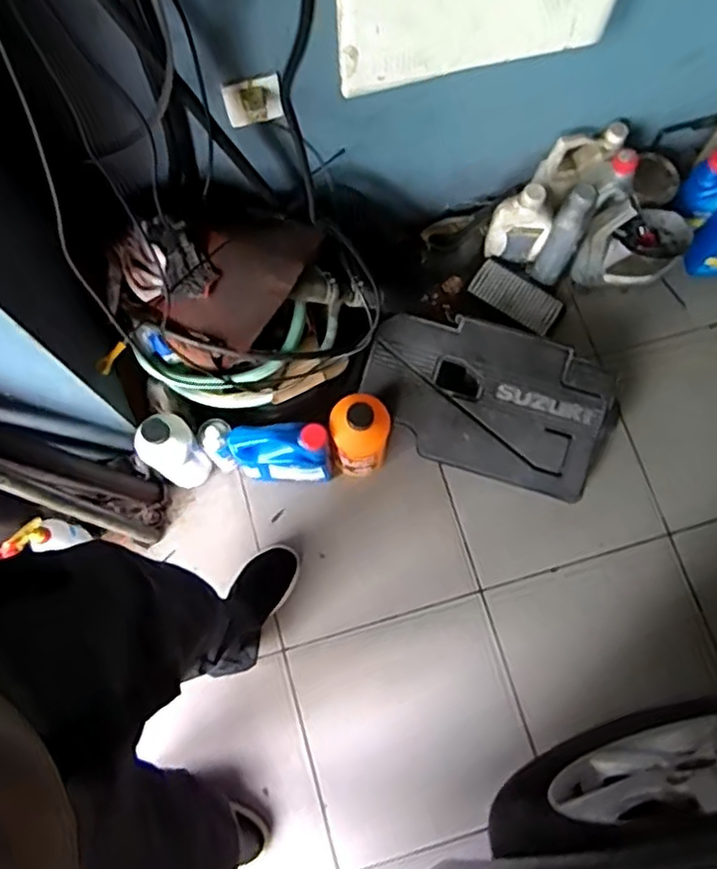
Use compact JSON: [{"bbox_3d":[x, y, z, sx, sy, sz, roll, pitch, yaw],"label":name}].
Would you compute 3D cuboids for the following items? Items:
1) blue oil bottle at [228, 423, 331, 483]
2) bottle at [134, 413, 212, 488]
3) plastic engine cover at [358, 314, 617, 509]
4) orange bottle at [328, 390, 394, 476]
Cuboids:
[{"bbox_3d":[-0.150,0.037,1.351,0.187,0.235,0.079,1,74,0],"label":"blue oil bottle"},{"bbox_3d":[-0.364,0.033,1.351,0.109,0.259,0.098,-37,78,-10],"label":"bottle"},{"bbox_3d":[0.253,-0.068,1.378,0.482,0.115,0.271,18,75,4],"label":"plastic engine cover"},{"bbox_3d":[0.003,0.006,1.331,0.108,0.229,0.105,0,74,-1],"label":"orange bottle"}]

